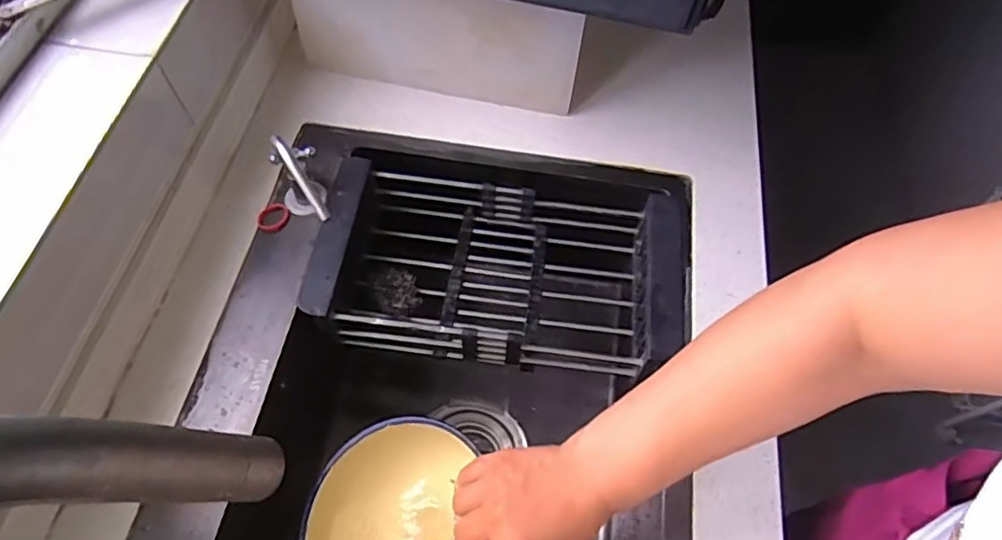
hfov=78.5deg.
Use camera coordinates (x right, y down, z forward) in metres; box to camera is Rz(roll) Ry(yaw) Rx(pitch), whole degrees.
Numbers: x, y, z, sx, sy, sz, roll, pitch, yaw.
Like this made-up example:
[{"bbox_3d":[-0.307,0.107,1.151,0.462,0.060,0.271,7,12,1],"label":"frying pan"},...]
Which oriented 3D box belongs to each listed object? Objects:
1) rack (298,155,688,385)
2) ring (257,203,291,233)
[{"bbox_3d":[-0.001,-0.001,0.662,0.370,0.085,0.199,7,61,2],"label":"rack"},{"bbox_3d":[-0.237,-0.055,0.640,0.026,0.008,0.034,35,64,17],"label":"ring"}]

